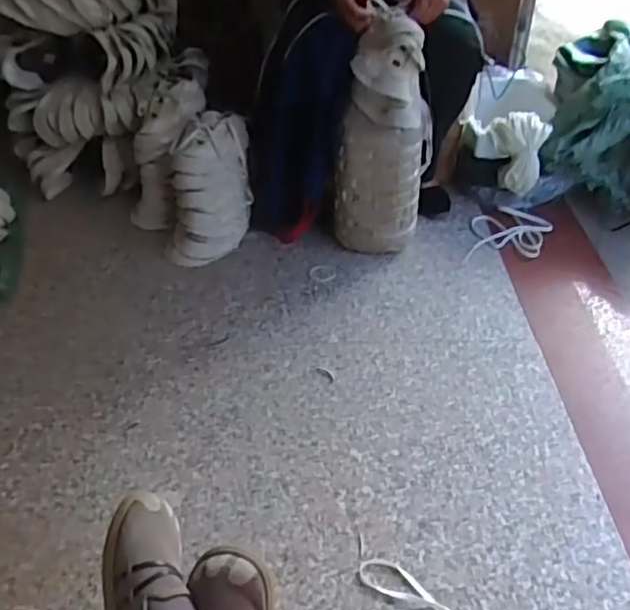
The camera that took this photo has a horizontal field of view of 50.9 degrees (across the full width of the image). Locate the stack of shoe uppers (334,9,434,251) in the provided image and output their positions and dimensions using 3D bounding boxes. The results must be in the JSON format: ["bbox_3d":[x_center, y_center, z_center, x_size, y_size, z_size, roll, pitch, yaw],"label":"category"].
[{"bbox_3d":[0.139,-0.317,1.333,0.169,0.440,0.135,11,41,12],"label":"stack of shoe uppers"}]

